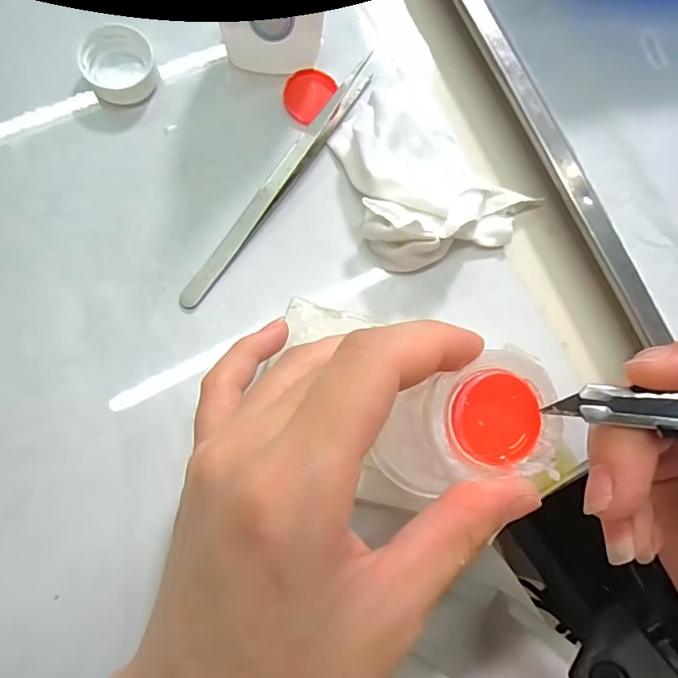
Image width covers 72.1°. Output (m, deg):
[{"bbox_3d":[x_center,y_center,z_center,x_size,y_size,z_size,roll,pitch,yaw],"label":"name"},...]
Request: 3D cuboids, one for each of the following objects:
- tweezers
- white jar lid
[{"bbox_3d":[-0.025,-0.068,0.201,0.008,0.010,0.131,36,79,0],"label":"tweezers"},{"bbox_3d":[-0.094,-0.117,0.200,0.029,0.010,0.032,-26,85,-10],"label":"white jar lid"}]

